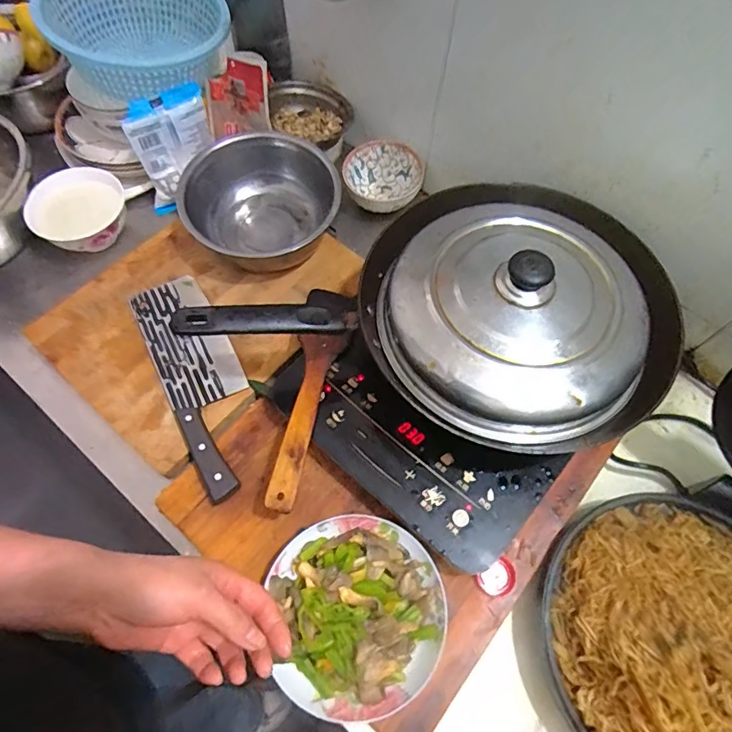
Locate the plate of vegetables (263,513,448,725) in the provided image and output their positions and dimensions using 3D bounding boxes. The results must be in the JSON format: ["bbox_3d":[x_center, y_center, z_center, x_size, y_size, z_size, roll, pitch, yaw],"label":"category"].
[{"bbox_3d":[-0.006,0.238,0.484,0.161,0.053,0.171,1,64,-2],"label":"plate of vegetables"}]

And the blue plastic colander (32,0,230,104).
[{"bbox_3d":[-0.295,-0.451,0.677,0.229,0.103,0.216,-25,68,-13],"label":"blue plastic colander"}]

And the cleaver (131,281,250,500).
[{"bbox_3d":[-0.201,0.010,0.602,0.092,0.023,0.298,-26,68,-14],"label":"cleaver"}]

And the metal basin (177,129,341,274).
[{"bbox_3d":[-0.133,-0.214,0.672,0.195,0.084,0.194,1,64,-2],"label":"metal basin"}]

